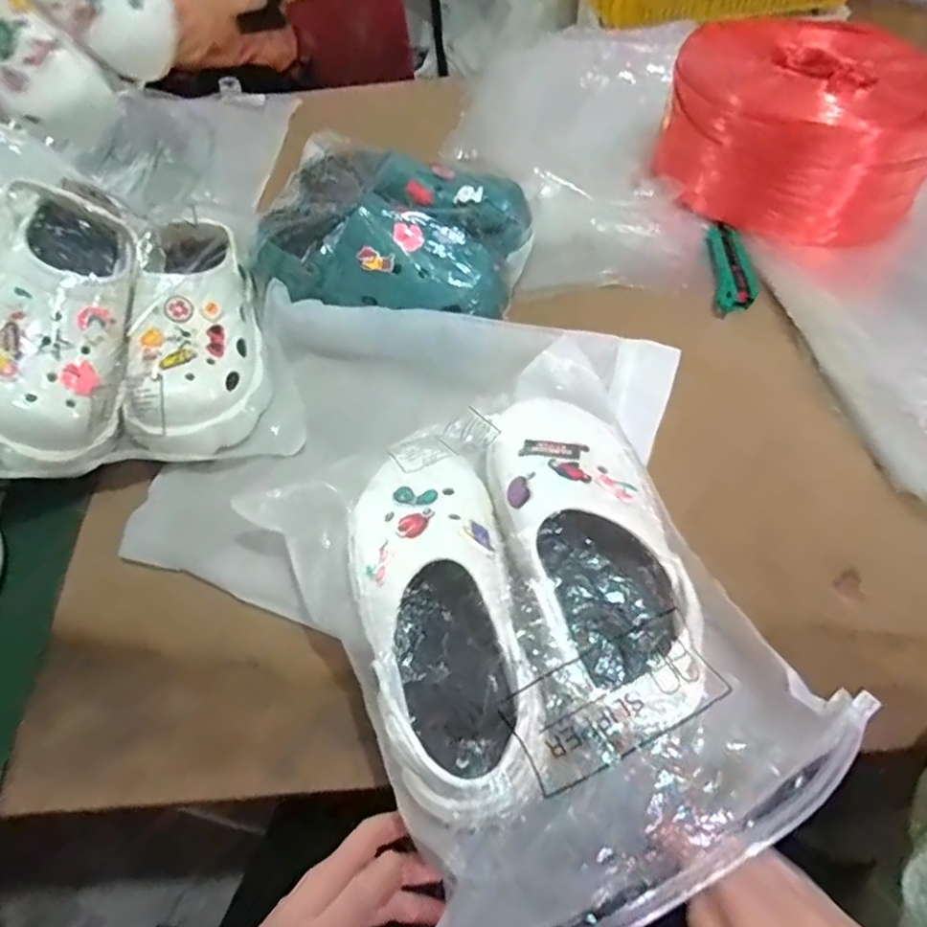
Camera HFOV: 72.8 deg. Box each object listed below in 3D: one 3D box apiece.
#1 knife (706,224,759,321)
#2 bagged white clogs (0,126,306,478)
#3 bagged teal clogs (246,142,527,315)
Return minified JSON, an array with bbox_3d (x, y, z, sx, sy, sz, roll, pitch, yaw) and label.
[{"bbox_3d":[0.277,-0.202,0.650,0.042,0.018,0.122,4,56,6],"label":"knife"},{"bbox_3d":[-0.307,-0.149,0.569,0.257,0.191,0.292,-12,55,-5],"label":"bagged white clogs"},{"bbox_3d":[-0.066,-0.234,0.614,0.243,0.093,0.176,11,57,11],"label":"bagged teal clogs"}]

